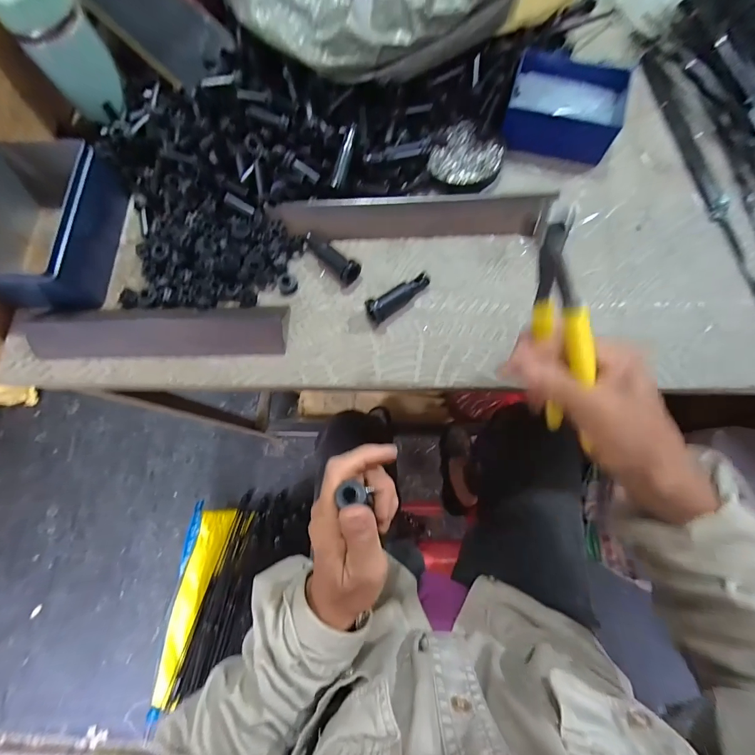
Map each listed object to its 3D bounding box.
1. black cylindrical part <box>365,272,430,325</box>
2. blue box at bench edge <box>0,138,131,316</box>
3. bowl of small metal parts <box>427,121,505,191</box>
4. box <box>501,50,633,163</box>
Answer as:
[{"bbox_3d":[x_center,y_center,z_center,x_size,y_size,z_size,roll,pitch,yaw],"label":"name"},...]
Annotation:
[{"bbox_3d":[0.021,-0.076,0.341,0.068,0.021,0.020,-36,76,-8],"label":"black cylindrical part"},{"bbox_3d":[-0.318,-0.153,0.356,0.100,0.064,0.161,3,74,3],"label":"blue box at bench edge"},{"bbox_3d":[0.093,-0.228,0.384,0.069,0.016,0.069,-1,74,2],"label":"bowl of small metal parts"},{"bbox_3d":[0.195,-0.283,0.380,0.109,0.038,0.088,21,76,8],"label":"box"}]

